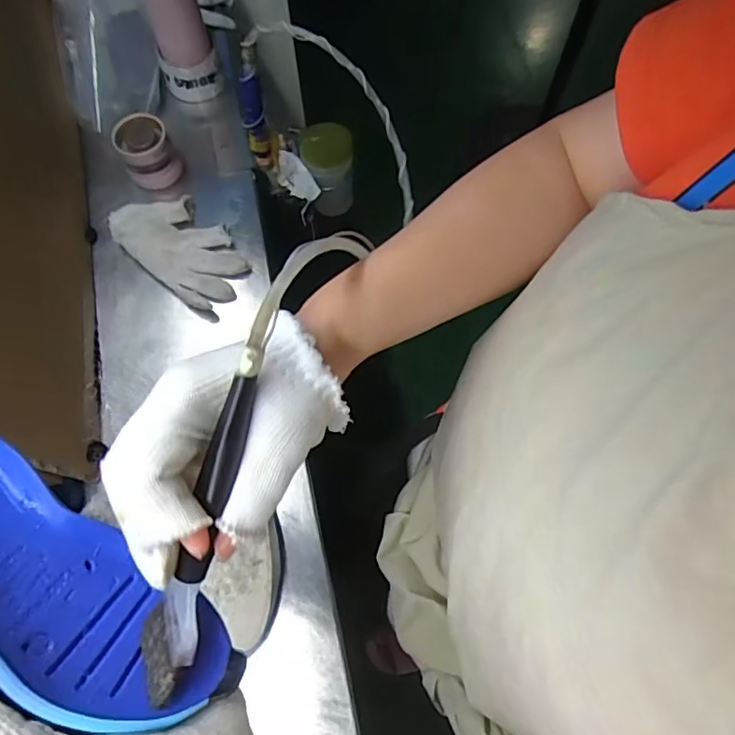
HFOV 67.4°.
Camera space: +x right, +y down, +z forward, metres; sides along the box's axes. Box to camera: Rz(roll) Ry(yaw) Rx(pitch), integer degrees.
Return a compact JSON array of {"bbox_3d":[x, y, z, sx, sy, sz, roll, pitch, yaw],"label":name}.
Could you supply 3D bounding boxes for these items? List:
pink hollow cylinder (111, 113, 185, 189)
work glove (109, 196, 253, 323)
[{"bbox_3d":[-0.276,-0.269,0.698,0.066,0.063,0.056,-31,73,-11],"label":"pink hollow cylinder"},{"bbox_3d":[-0.227,-0.152,0.670,0.180,0.035,0.102,39,74,13],"label":"work glove"}]

